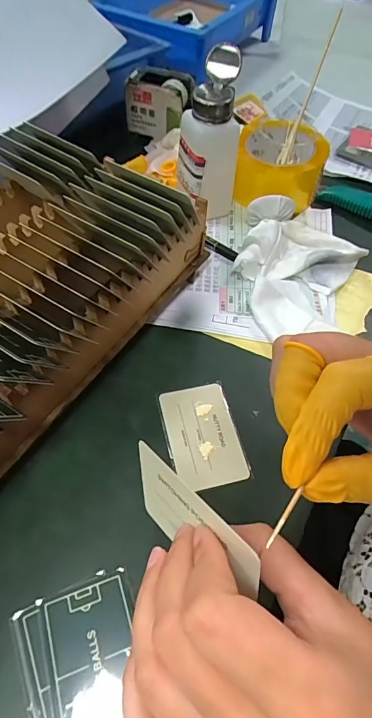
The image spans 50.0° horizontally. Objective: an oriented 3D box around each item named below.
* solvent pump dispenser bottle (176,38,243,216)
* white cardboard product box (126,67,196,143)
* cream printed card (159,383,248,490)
[{"bbox_3d":[0.025,-0.218,0.408,0.061,0.147,0.056,5,56,-1],"label":"solvent pump dispenser bottle"},{"bbox_3d":[-0.030,-0.320,0.503,0.080,0.062,0.051,23,57,11],"label":"white cardboard product box"},{"bbox_3d":[0.013,0.060,0.320,0.054,0.004,0.084,-10,57,-11],"label":"cream printed card"}]

